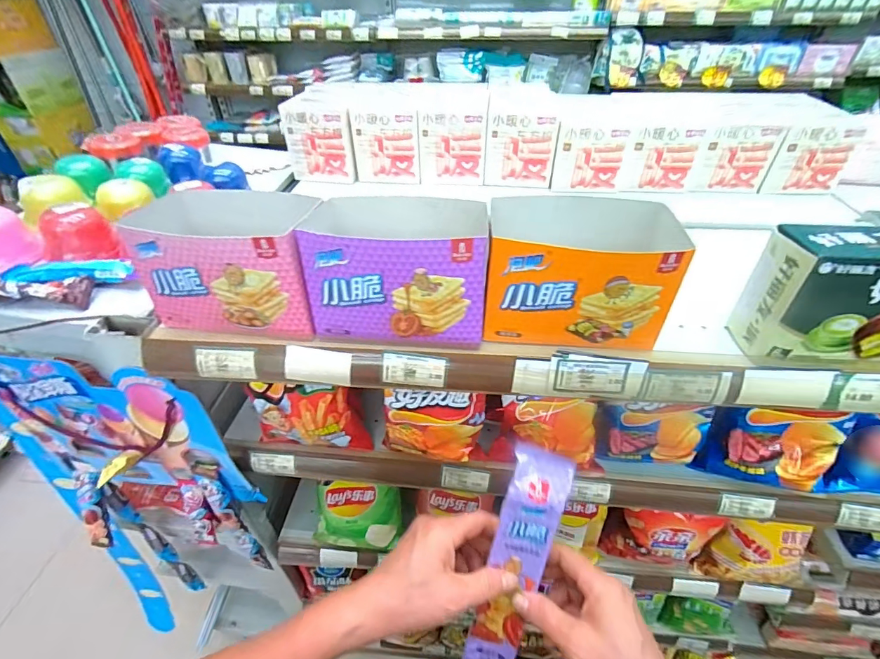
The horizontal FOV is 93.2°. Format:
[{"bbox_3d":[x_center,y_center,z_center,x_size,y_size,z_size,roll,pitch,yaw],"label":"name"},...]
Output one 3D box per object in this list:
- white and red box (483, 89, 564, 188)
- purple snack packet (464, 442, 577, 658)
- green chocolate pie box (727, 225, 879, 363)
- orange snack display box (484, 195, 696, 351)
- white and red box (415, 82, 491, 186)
[{"bbox_3d":[0.144,-0.324,0.710,0.118,0.126,0.097,8,41,9],"label":"white and red box"},{"bbox_3d":[0.058,0.198,0.330,0.041,0.222,0.018,16,17,18],"label":"purple snack packet"},{"bbox_3d":[0.398,-0.027,0.355,0.230,0.109,0.061,5,40,6],"label":"green chocolate pie box"},{"bbox_3d":[0.127,-0.053,0.398,0.167,0.105,0.106,5,41,6],"label":"orange snack display box"},{"bbox_3d":[0.022,-0.324,0.712,0.115,0.136,0.073,4,40,5],"label":"white and red box"}]

